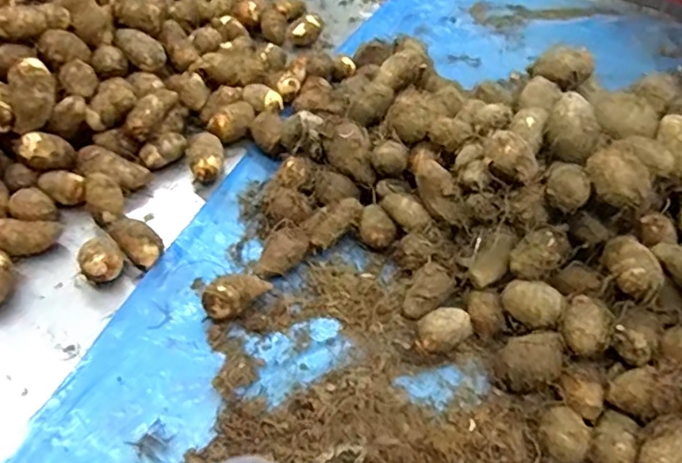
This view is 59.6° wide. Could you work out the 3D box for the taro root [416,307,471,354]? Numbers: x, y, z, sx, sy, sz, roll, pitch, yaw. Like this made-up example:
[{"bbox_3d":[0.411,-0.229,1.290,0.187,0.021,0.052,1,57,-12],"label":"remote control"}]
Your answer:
[{"bbox_3d":[0.089,0.085,0.507,0.046,0.028,0.032,-13,52,-15],"label":"taro root"}]

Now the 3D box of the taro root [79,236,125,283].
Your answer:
[{"bbox_3d":[-0.211,0.028,0.528,0.035,0.035,0.032,-15,53,-16],"label":"taro root"}]

